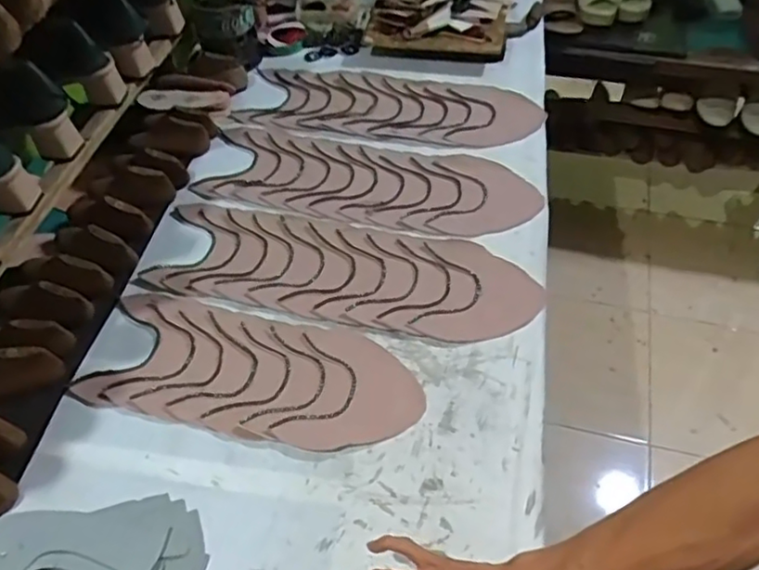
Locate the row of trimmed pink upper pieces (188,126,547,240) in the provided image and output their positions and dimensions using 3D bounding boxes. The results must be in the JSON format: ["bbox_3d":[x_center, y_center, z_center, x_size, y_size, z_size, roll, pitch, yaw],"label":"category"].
[{"bbox_3d":[-0.019,-0.166,0.967,0.510,0.010,0.174,10,54,10],"label":"row of trimmed pink upper pieces"}]

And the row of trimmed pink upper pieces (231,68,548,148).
[{"bbox_3d":[0.017,-0.313,1.081,0.504,0.020,0.176,8,54,8],"label":"row of trimmed pink upper pieces"}]

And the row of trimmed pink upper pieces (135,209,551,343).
[{"bbox_3d":[-0.051,-0.018,0.863,0.524,0.015,0.162,9,54,9],"label":"row of trimmed pink upper pieces"}]

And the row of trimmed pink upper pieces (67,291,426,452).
[{"bbox_3d":[-0.156,0.107,0.767,0.407,0.007,0.161,9,54,10],"label":"row of trimmed pink upper pieces"}]

